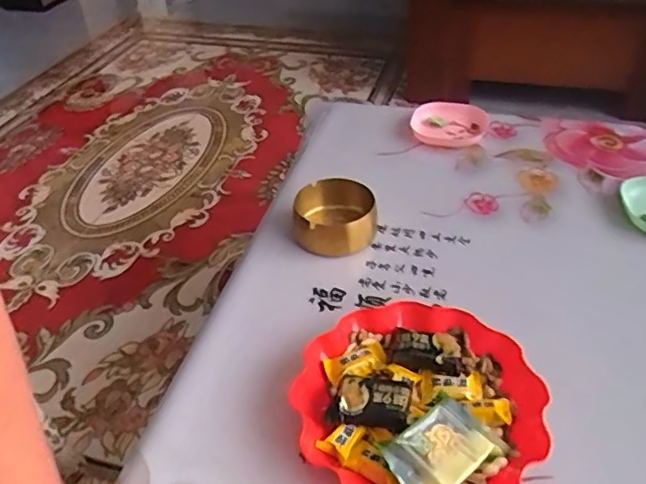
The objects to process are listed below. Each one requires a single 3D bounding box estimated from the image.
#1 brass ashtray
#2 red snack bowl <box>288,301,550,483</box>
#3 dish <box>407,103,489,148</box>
[{"bbox_3d":[0.016,-0.036,0.801,0.116,0.049,0.123,-3,41,1],"label":"brass ashtray"},{"bbox_3d":[0.091,0.156,0.564,0.227,0.047,0.222,-2,41,2],"label":"red snack bowl"},{"bbox_3d":[0.217,-0.200,0.995,0.129,0.033,0.115,9,41,12],"label":"dish"}]

